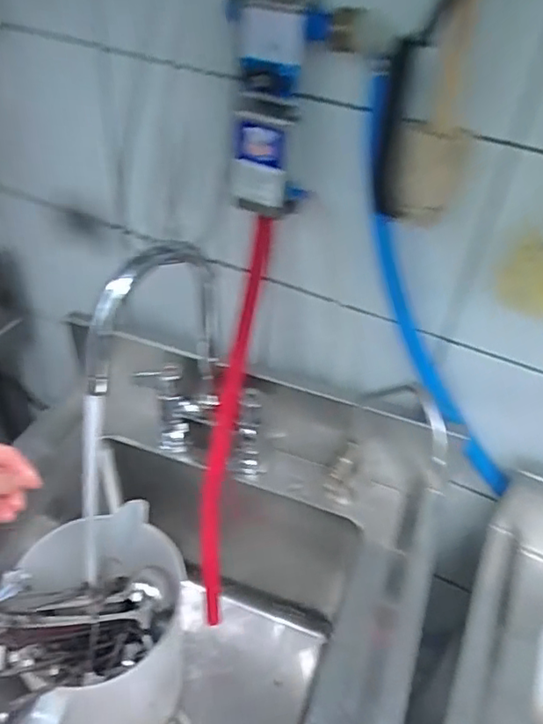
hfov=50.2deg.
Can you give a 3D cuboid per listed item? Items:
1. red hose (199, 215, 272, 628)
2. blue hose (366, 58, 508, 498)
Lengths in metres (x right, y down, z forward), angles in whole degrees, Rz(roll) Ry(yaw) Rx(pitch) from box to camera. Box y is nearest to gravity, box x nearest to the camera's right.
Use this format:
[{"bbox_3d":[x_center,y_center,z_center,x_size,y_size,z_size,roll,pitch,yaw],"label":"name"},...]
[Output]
[{"bbox_3d":[-0.049,0.083,0.702,0.045,0.504,0.058,12,17,6],"label":"red hose"},{"bbox_3d":[0.148,-0.047,0.567,0.074,0.453,0.039,-5,35,32],"label":"blue hose"}]

